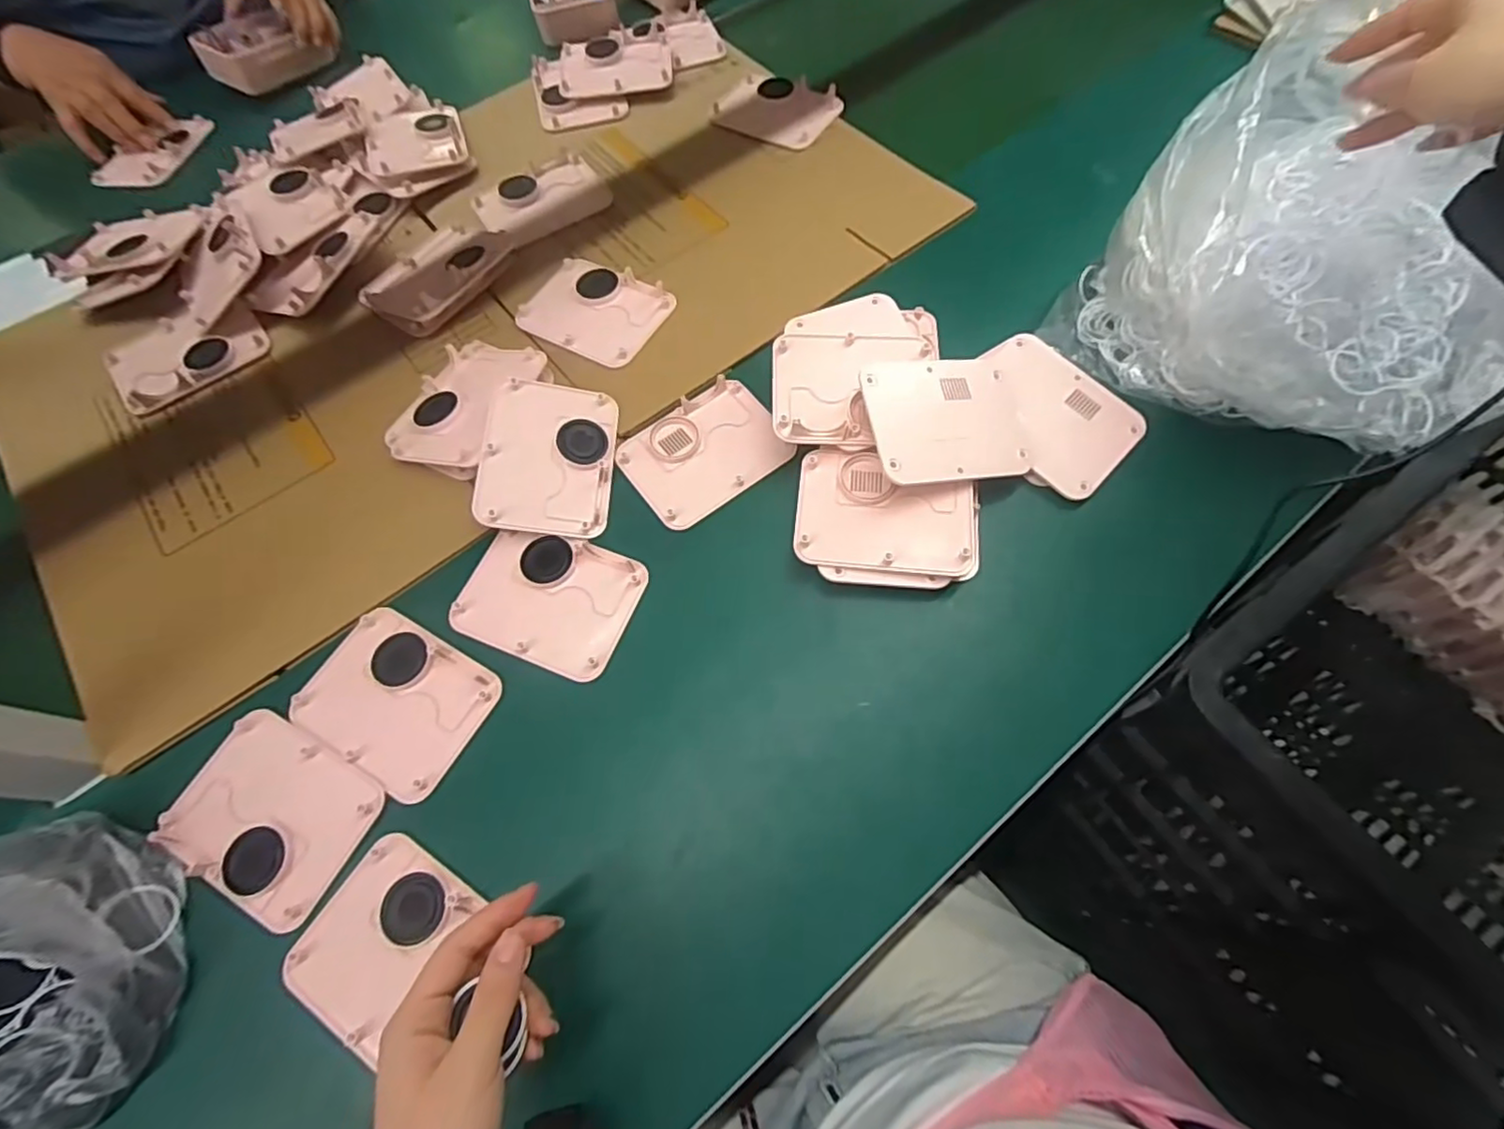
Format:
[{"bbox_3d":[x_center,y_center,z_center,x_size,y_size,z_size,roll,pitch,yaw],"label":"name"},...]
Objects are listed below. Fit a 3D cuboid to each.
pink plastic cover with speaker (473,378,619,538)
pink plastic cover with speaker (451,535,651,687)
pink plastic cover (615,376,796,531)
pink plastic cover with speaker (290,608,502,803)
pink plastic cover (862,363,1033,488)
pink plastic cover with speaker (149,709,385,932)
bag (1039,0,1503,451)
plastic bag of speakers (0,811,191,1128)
[{"bbox_3d":[-0.157,-0.085,0.502,0.097,0.009,0.125,7,71,-15],"label":"pink plastic cover with speaker"},{"bbox_3d":[-0.149,0.024,0.474,0.122,0.009,0.094,19,68,12],"label":"pink plastic cover with speaker"},{"bbox_3d":[-0.037,-0.090,0.521,0.124,0.010,0.092,-35,68,-12],"label":"pink plastic cover"},{"bbox_3d":[-0.248,0.092,0.447,0.122,0.010,0.095,29,70,15],"label":"pink plastic cover with speaker"},{"bbox_3d":[0.145,-0.108,0.475,0.127,0.005,0.095,-6,77,-19],"label":"pink plastic cover"},{"bbox_3d":[-0.311,0.162,0.419,0.125,0.012,0.095,26,69,15],"label":"pink plastic cover with speaker"},{"bbox_3d":[0.375,-0.193,0.451,0.160,0.186,0.248,-25,69,-8],"label":"bag"},{"bbox_3d":[-0.446,0.241,0.338,0.203,0.120,0.166,-19,65,-5],"label":"plastic bag of speakers"}]

